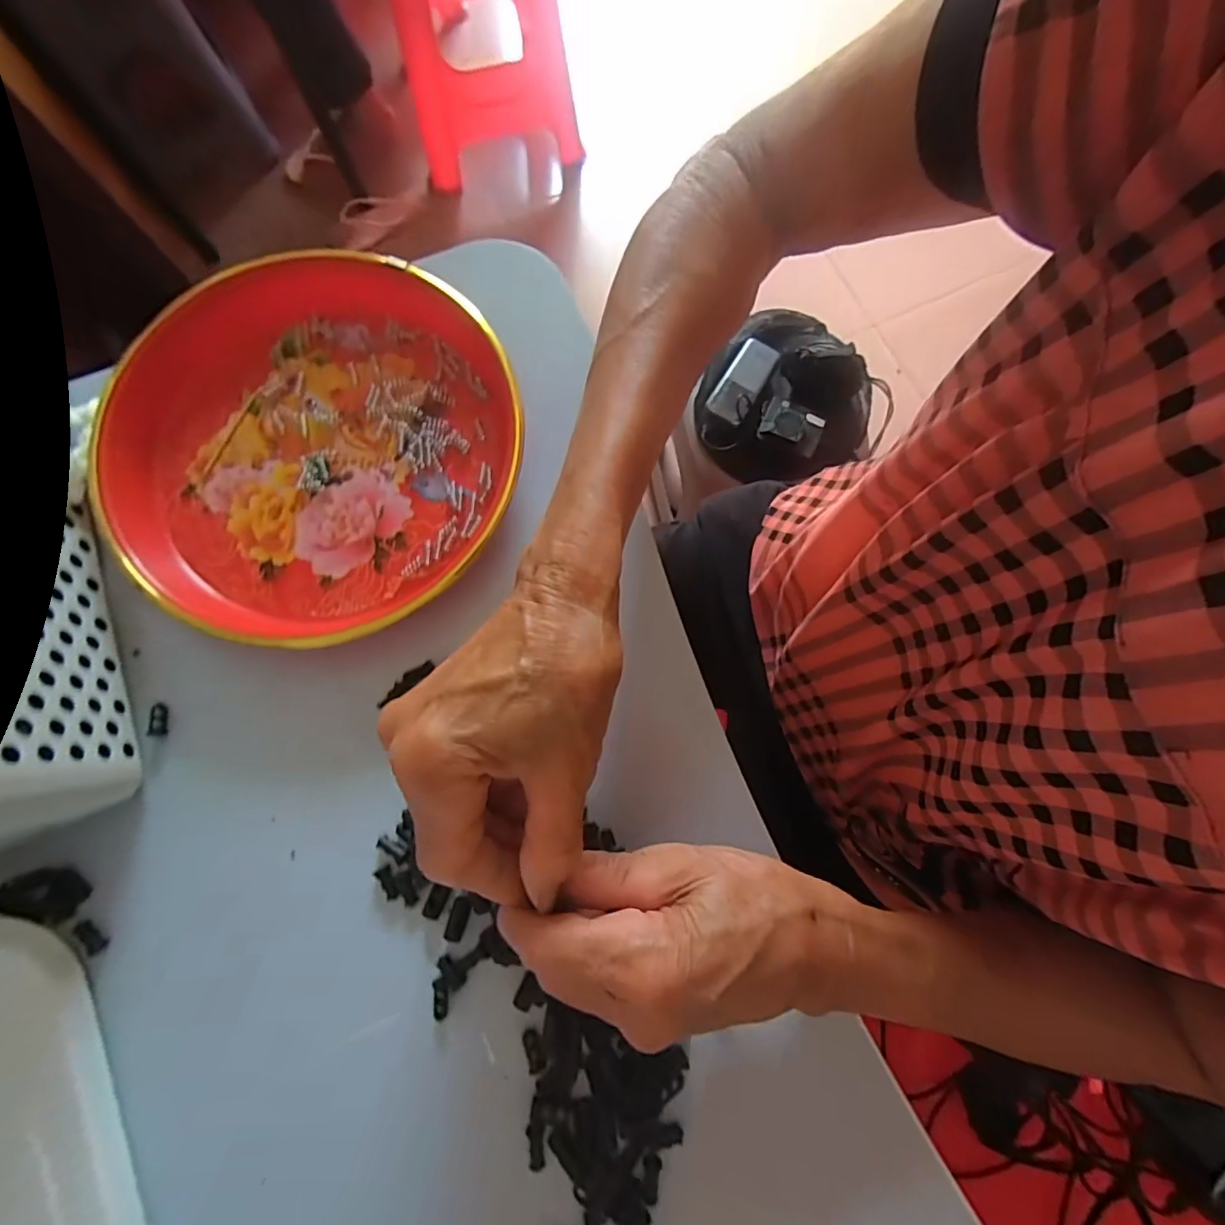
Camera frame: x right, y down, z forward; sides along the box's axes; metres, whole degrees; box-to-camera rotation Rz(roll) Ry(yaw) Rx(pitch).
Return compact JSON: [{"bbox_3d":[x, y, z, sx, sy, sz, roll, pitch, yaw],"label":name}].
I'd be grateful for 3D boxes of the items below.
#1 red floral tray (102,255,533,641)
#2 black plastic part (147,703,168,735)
[{"bbox_3d":[-0.161,-0.092,0.295,0.201,0.029,0.214,34,80,6],"label":"red floral tray"},{"bbox_3d":[-0.235,0.055,0.279,0.007,0.004,0.016,-6,78,-2],"label":"black plastic part"}]

